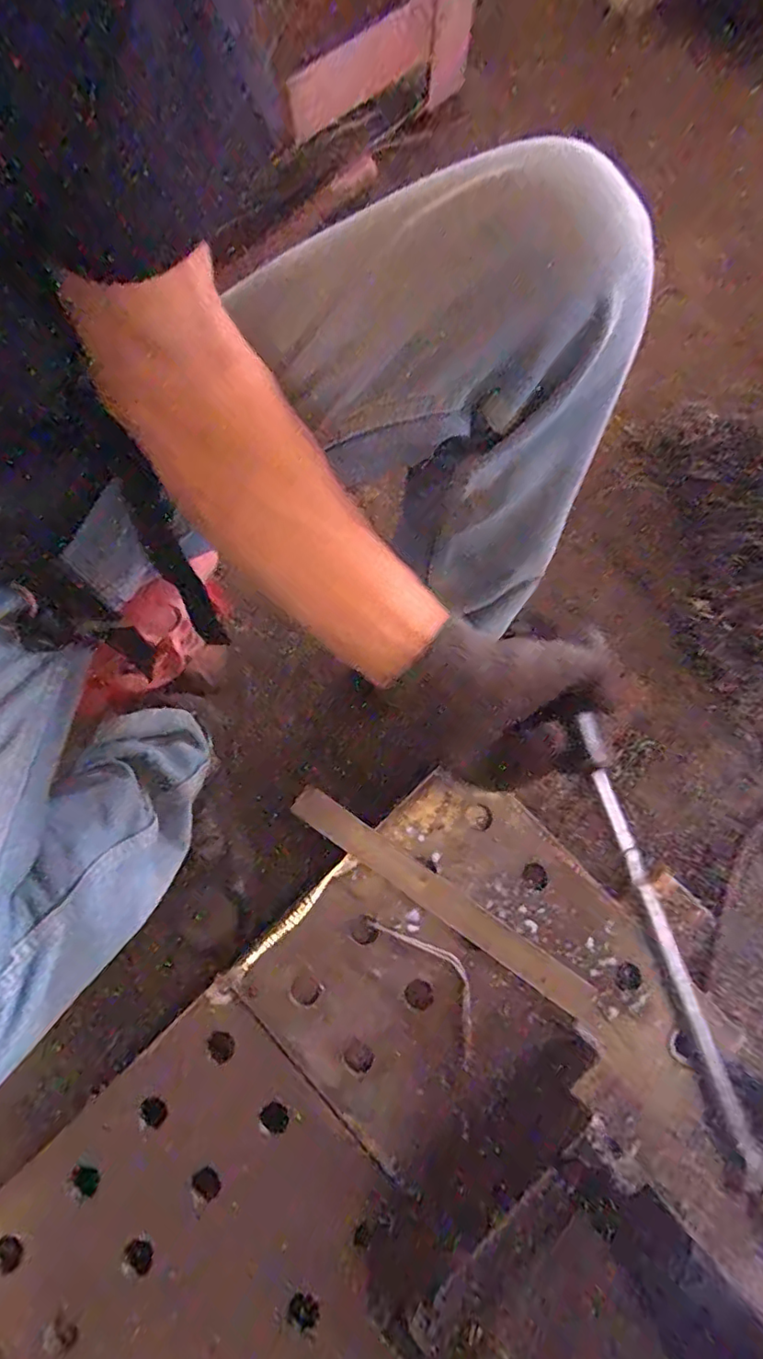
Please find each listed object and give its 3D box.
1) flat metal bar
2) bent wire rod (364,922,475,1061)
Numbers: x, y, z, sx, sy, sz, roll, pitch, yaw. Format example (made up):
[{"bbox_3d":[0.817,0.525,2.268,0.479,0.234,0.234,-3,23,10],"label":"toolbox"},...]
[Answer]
[{"bbox_3d":[0.053,0.204,0.547,0.319,0.010,0.032,34,79,6],"label":"flat metal bar"},{"bbox_3d":[0.048,0.265,0.528,0.046,0.004,0.139,-37,74,-6],"label":"bent wire rod"}]

